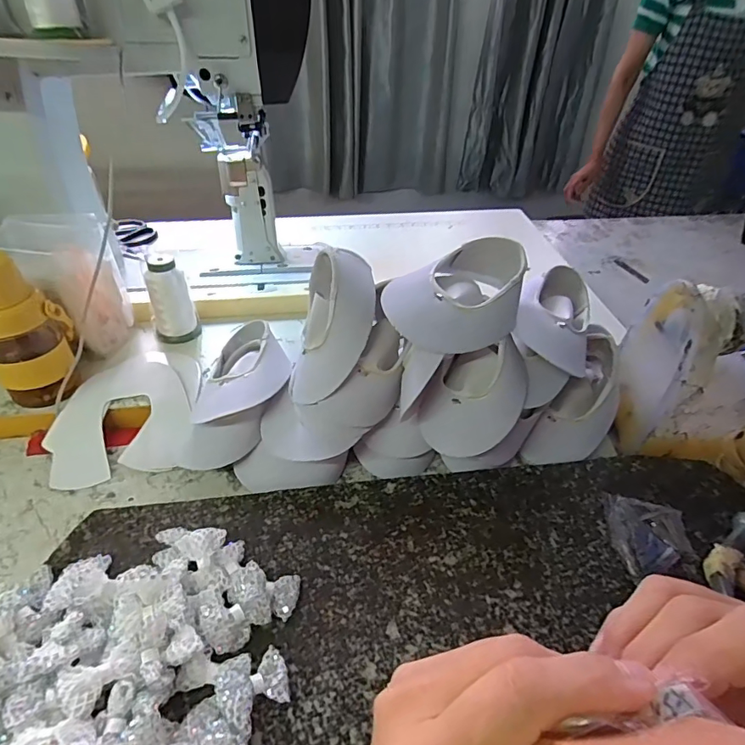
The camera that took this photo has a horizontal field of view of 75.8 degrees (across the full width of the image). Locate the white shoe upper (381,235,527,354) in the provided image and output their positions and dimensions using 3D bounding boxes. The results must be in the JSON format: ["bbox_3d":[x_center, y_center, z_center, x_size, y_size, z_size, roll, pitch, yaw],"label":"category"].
[{"bbox_3d":[0.087,-0.077,0.475,0.154,0.063,0.096,-26,49,-29],"label":"white shoe upper"}]

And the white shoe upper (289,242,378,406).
[{"bbox_3d":[-0.043,-0.043,0.491,0.084,0.162,0.049,16,6,15],"label":"white shoe upper"}]

